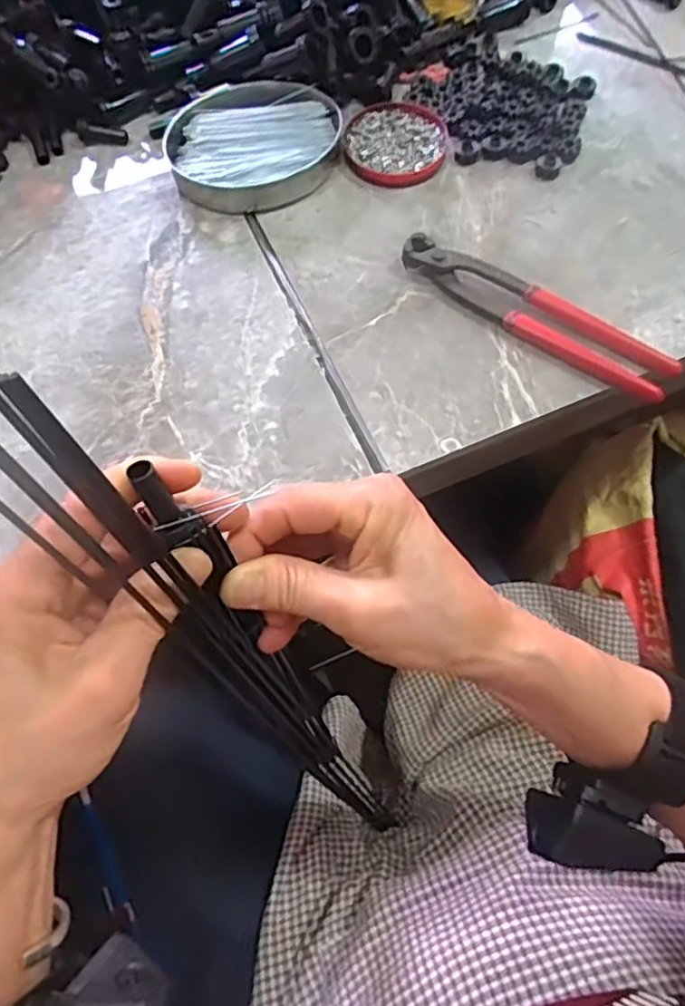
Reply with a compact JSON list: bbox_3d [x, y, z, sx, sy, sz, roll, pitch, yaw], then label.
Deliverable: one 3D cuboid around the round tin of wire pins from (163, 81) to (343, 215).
[{"bbox_3d":[-0.068,-0.282,0.505,0.134,0.024,0.111,-29,70,-9],"label":"round tin of wire pins"}]

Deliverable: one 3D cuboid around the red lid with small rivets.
[{"bbox_3d":[0.042,-0.289,0.518,0.081,0.007,0.079,-1,68,2],"label":"red lid with small rivets"}]

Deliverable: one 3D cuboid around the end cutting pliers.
[{"bbox_3d":[0.130,-0.129,0.441,0.198,0.017,0.035,31,72,13],"label":"end cutting pliers"}]

